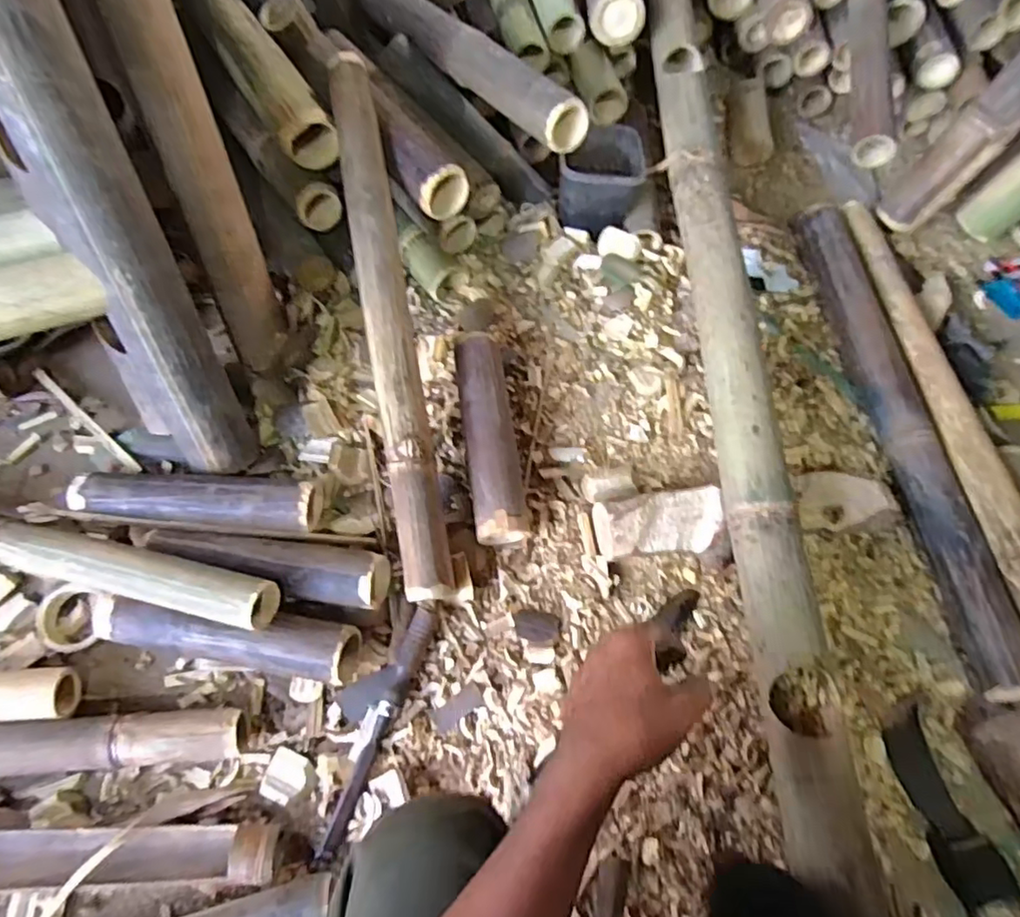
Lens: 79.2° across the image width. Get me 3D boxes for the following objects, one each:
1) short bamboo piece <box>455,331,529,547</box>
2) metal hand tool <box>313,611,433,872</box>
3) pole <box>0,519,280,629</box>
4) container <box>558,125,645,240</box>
[{"bbox_3d":[-0.025,-0.027,0.740,0.058,0.068,0.264,-6,64,-5],"label":"short bamboo piece"},{"bbox_3d":[-0.132,0.270,0.618,0.023,0.023,0.244,19,66,8],"label":"metal hand tool"},{"bbox_3d":[-0.544,0.080,0.648,0.627,0.054,0.056,13,64,5],"label":"pole"},{"bbox_3d":[0.130,-0.391,0.880,0.110,0.103,0.112,15,64,5],"label":"container"}]

